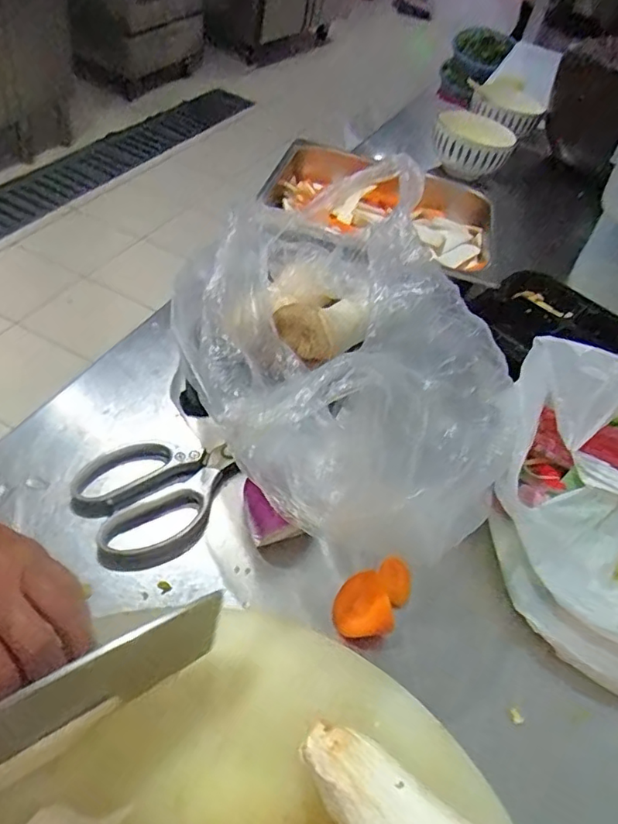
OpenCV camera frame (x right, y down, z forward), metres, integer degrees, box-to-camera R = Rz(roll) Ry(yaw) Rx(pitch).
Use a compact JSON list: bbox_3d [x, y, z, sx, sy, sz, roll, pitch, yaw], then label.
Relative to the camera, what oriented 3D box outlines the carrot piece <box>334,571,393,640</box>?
[{"bbox_3d":[0.042,0.144,0.422,0.046,0.027,0.046,-6,72,24],"label":"carrot piece"}]

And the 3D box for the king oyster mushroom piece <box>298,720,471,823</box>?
[{"bbox_3d":[0.046,0.223,0.302,0.127,0.044,0.056,33,49,19],"label":"king oyster mushroom piece"}]

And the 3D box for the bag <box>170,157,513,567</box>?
[{"bbox_3d":[0.009,-0.067,0.493,0.215,0.150,0.402,-8,48,-21],"label":"bag"}]

